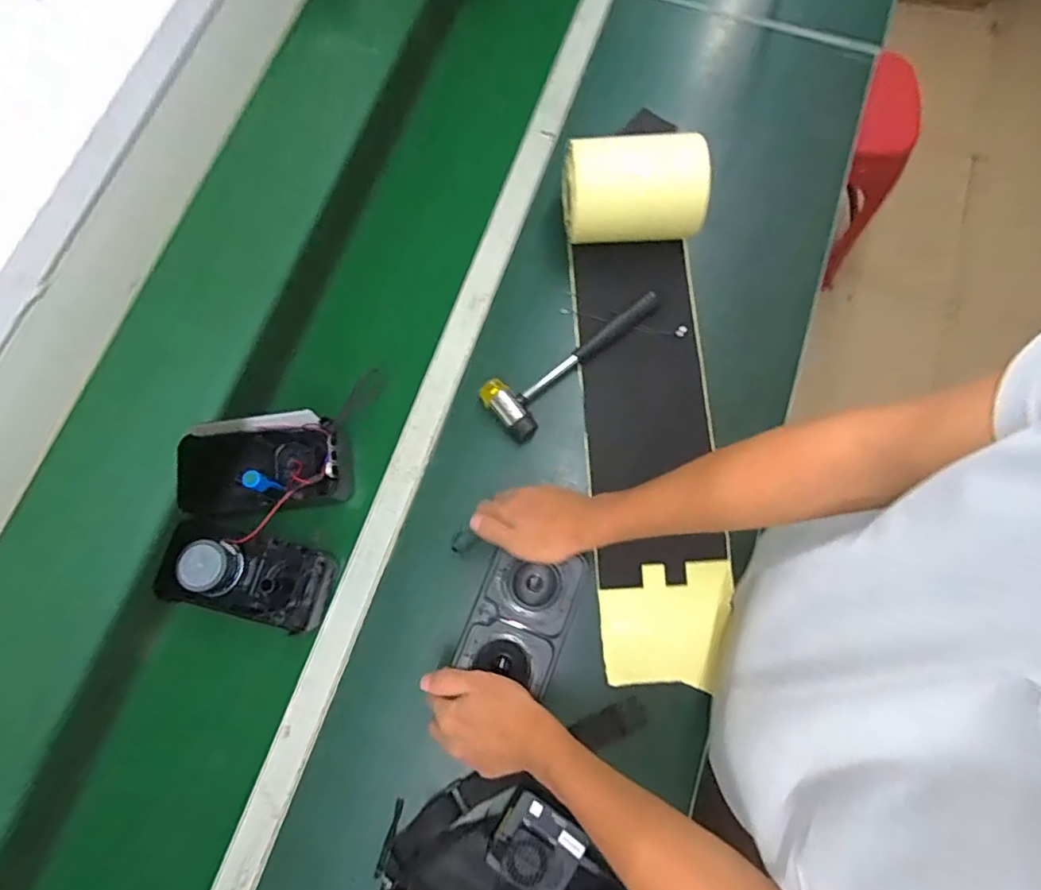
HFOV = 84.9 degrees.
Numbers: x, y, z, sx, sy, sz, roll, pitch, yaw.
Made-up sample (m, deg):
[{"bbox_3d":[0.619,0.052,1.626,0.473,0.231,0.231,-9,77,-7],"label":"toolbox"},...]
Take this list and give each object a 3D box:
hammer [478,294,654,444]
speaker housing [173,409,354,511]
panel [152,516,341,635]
[{"bbox_3d":[0.066,-0.118,0.703,0.257,0.030,0.076,-43,79,-10],"label":"hammer"},{"bbox_3d":[-0.292,0.026,0.651,0.178,0.078,0.092,-6,76,-1],"label":"speaker housing"},{"bbox_3d":[-0.304,0.147,0.641,0.179,0.058,0.089,18,76,-8],"label":"panel"}]

